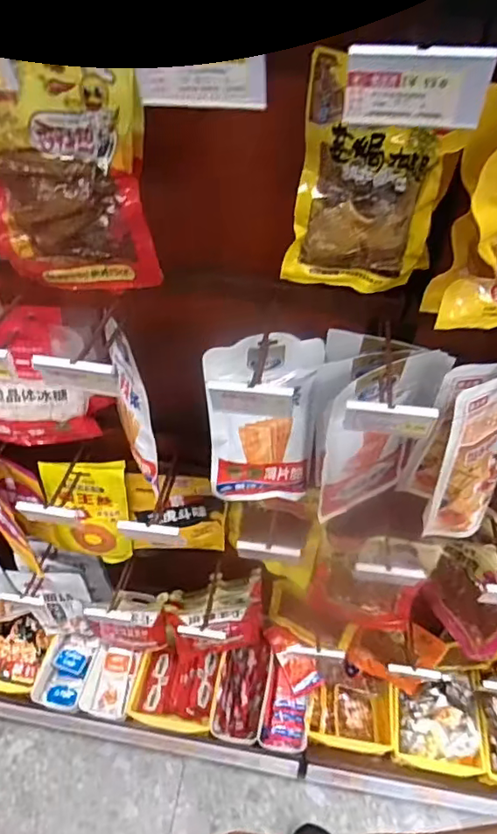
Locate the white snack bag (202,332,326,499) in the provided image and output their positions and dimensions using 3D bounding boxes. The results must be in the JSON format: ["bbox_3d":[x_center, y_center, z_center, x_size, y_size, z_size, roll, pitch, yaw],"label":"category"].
[{"bbox_3d":[0.017,0.011,0.726,0.140,0.248,0.018,-1,34,-6],"label":"white snack bag"}]

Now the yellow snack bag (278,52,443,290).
[{"bbox_3d":[0.111,-0.217,0.536,0.131,0.201,0.053,20,50,15],"label":"yellow snack bag"}]

